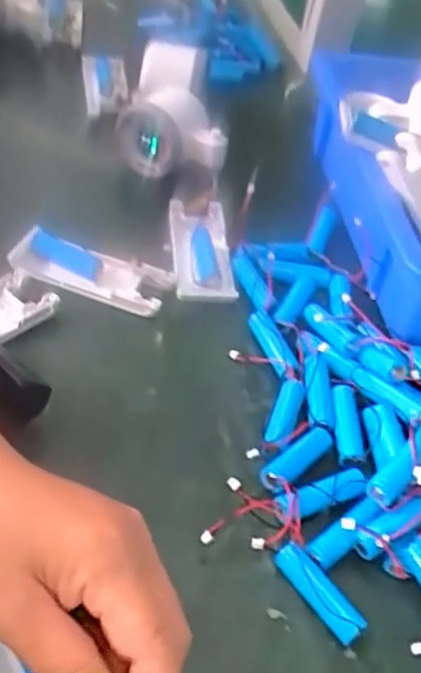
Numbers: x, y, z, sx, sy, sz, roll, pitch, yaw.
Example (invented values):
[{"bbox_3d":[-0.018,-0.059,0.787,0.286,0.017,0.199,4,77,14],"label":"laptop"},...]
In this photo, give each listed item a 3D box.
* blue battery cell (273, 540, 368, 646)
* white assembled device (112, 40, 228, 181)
[{"bbox_3d":[0.051,0.118,0.340,0.014,0.015,0.051,-23,53,-29],"label":"blue battery cell"},{"bbox_3d":[-0.036,-0.194,0.614,0.082,0.055,0.149,2,45,-8],"label":"white assembled device"}]

